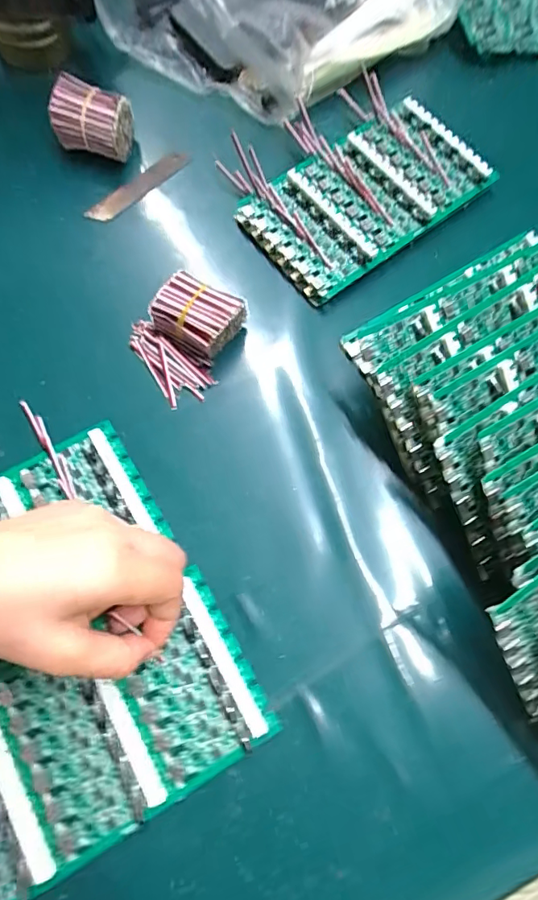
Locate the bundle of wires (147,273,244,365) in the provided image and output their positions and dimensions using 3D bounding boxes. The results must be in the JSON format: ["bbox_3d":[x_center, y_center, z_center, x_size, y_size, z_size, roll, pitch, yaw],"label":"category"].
[{"bbox_3d":[-0.049,-0.090,0.328,0.055,0.039,0.042,31,75,6],"label":"bundle of wires"}]

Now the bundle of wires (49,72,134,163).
[{"bbox_3d":[-0.134,-0.254,0.376,0.052,0.044,0.043,19,74,3],"label":"bundle of wires"}]

